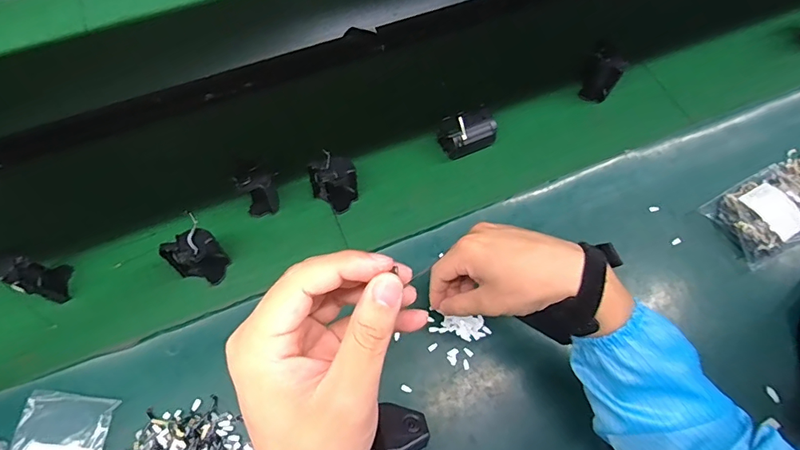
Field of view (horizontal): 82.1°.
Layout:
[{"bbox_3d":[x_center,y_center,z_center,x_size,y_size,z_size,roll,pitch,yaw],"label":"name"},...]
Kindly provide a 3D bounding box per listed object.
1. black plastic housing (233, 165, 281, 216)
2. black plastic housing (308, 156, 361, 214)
[{"bbox_3d":[-0.166,-0.041,0.547,0.046,0.077,0.029,-6,69,2],"label":"black plastic housing"},{"bbox_3d":[-0.082,-0.050,0.556,0.048,0.065,0.049,1,67,-2],"label":"black plastic housing"}]

